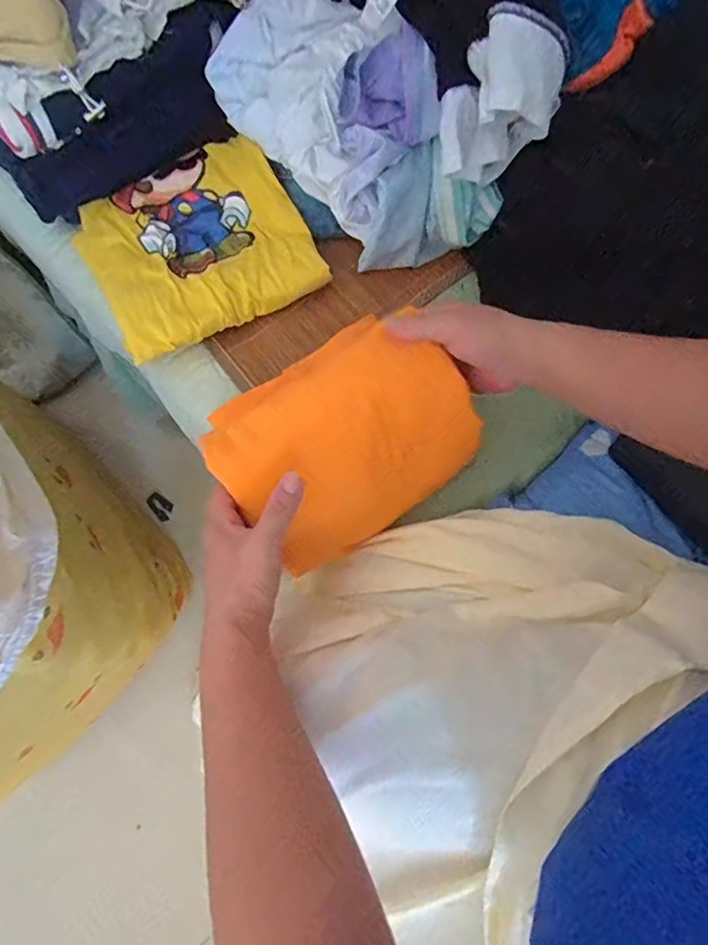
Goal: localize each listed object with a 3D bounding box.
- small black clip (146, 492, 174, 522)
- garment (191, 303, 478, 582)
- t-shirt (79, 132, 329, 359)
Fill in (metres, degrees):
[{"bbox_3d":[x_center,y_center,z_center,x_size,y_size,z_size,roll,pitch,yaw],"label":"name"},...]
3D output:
[{"bbox_3d":[-0.333,0.058,0.899,0.050,0.004,0.034,47,53,-6],"label":"small black clip"},{"bbox_3d":[-0.003,-0.026,0.423,0.194,0.045,0.148,-31,106,1],"label":"garment"},{"bbox_3d":[-0.157,-0.227,0.518,0.202,0.031,0.179,-29,81,-5],"label":"t-shirt"}]

